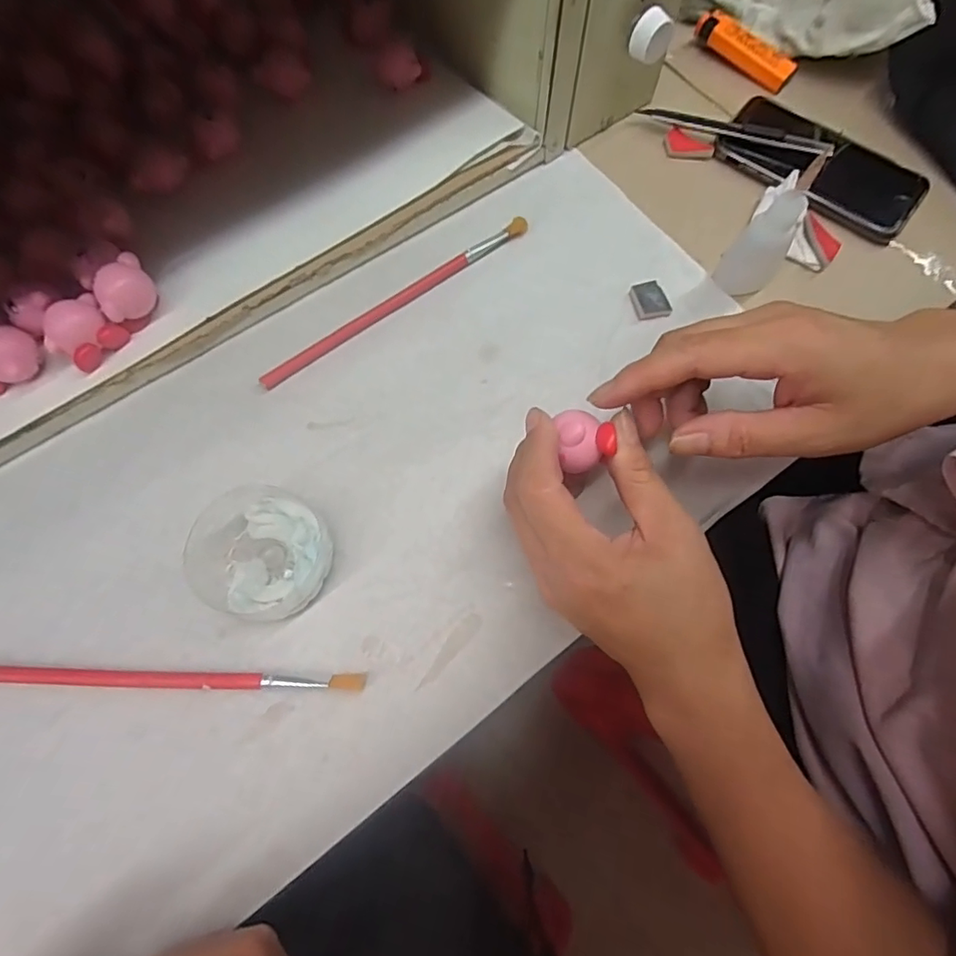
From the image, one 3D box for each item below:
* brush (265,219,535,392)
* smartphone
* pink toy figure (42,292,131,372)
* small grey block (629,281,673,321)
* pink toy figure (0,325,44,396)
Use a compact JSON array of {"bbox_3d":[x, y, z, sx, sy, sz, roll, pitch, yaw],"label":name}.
[{"bbox_3d":[-0.049,-0.113,0.336,0.196,0.007,0.010,-35,72,-11],"label":"brush"},{"bbox_3d":[0.237,-0.217,0.367,0.134,0.015,0.074,38,77,10],"label":"smartphone"},{"bbox_3d":[-0.222,-0.082,0.298,0.029,0.023,0.035,39,75,15],"label":"pink toy figure"},{"bbox_3d":[0.108,-0.111,0.336,0.021,0.006,0.025,-12,69,-3],"label":"small grey block"},{"bbox_3d":[-0.258,-0.063,0.289,0.028,0.026,0.036,28,72,11],"label":"pink toy figure"}]

